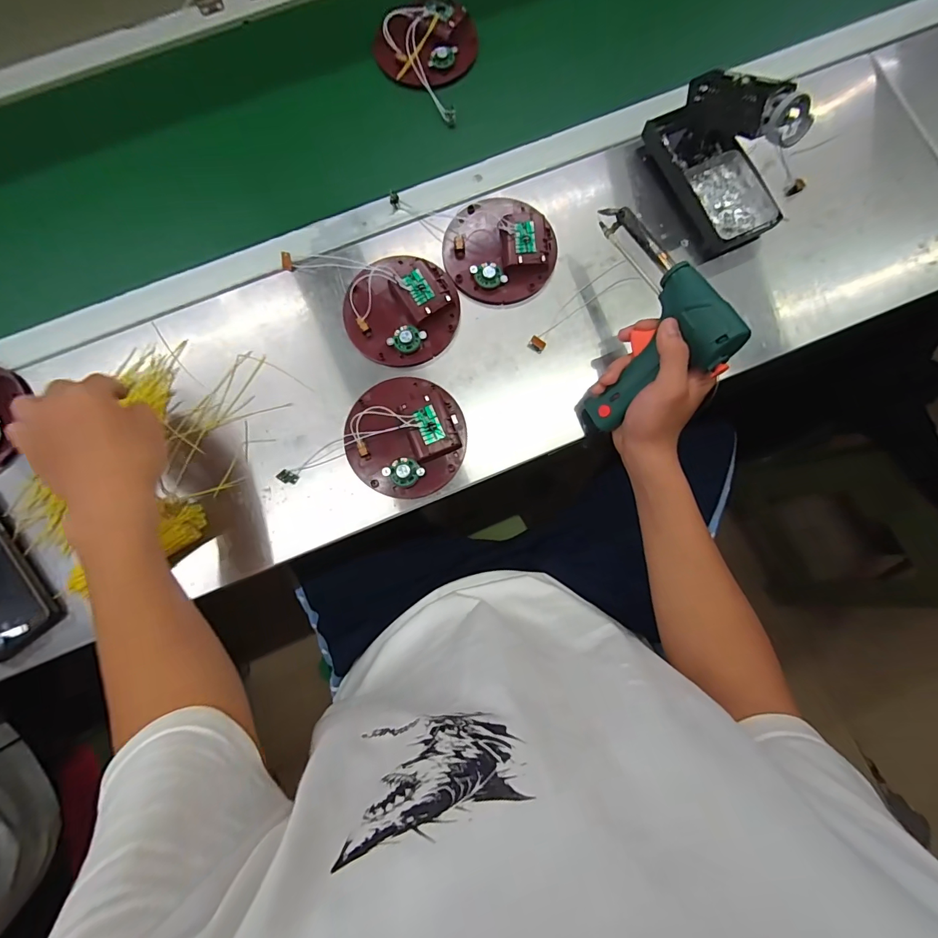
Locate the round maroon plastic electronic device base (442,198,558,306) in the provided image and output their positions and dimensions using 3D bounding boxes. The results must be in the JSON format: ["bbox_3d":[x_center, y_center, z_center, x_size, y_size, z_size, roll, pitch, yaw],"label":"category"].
[{"bbox_3d":[0.032,-0.237,0.454,0.115,0.024,0.119,0,81,1],"label":"round maroon plastic electronic device base"}]

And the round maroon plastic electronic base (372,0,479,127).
[{"bbox_3d":[-0.037,-0.493,0.501,0.128,0.028,0.119,0,81,1],"label":"round maroon plastic electronic base"}]

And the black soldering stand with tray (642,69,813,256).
[{"bbox_3d":[0.263,-0.325,0.425,0.080,0.113,0.158,-26,81,-3],"label":"black soldering stand with tray"}]

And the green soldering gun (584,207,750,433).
[{"bbox_3d":[0.141,-0.150,0.396,0.113,0.098,0.185,-22,79,-3],"label":"green soldering gun"}]

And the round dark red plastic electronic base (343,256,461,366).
[{"bbox_3d":[-0.071,-0.167,0.439,0.117,0.030,0.112,0,81,1],"label":"round dark red plastic electronic base"}]

